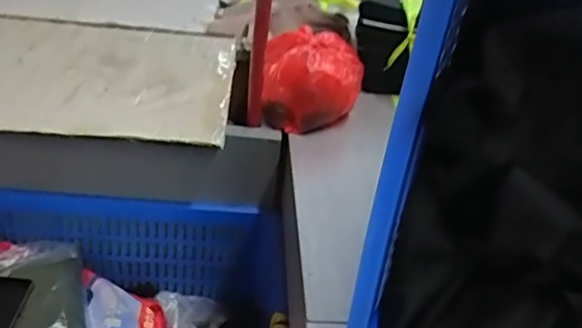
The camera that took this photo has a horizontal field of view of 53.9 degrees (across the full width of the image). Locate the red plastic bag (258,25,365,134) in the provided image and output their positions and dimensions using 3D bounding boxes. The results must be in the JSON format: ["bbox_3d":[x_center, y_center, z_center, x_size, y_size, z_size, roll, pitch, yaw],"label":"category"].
[{"bbox_3d":[0.035,-0.137,0.974,0.167,0.122,0.160,8,31,1],"label":"red plastic bag"}]

